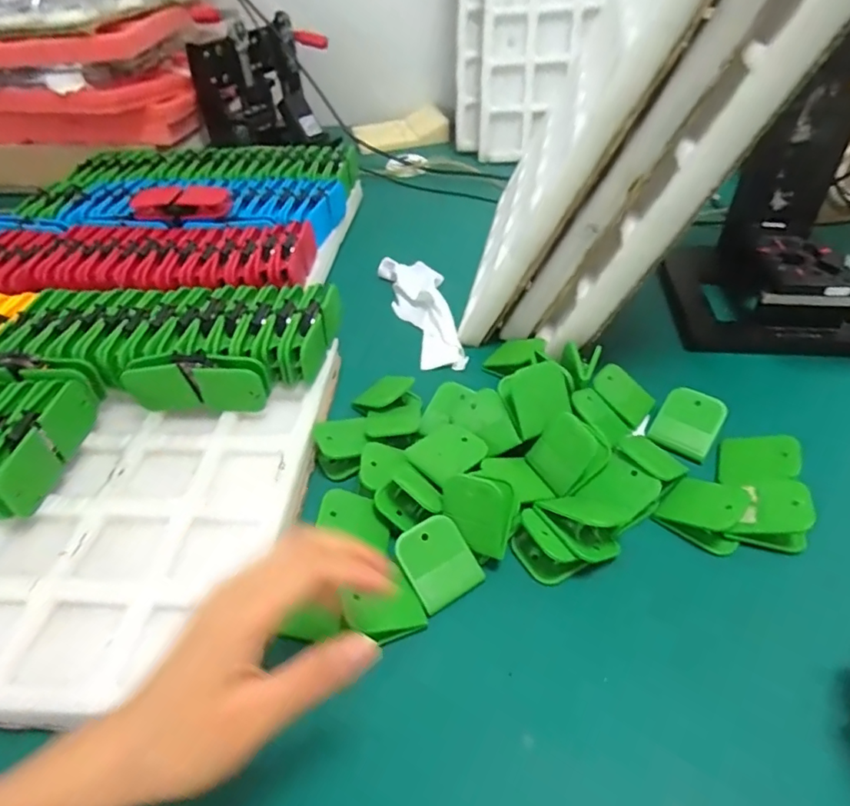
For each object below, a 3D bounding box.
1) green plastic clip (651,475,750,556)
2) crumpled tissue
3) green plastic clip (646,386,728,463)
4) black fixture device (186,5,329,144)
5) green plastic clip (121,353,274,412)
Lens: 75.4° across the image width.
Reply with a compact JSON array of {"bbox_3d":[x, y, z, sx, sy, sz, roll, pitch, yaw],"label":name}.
[{"bbox_3d":[0.205,0.077,0.402,0.053,0.026,0.046,30,54,32],"label":"green plastic clip"},{"bbox_3d":[-0.006,-0.108,0.618,0.063,0.027,0.201,-10,44,-4],"label":"crumpled tissue"},{"bbox_3d":[0.221,0.015,0.462,0.048,0.027,0.051,26,52,29],"label":"green plastic clip"},{"bbox_3d":[-0.275,-0.535,0.924,0.214,0.187,0.102,-17,45,-12],"label":"black fixture device"},{"bbox_3d":[-0.197,-0.018,0.476,0.121,0.053,0.025,0,44,6],"label":"green plastic clip"}]

